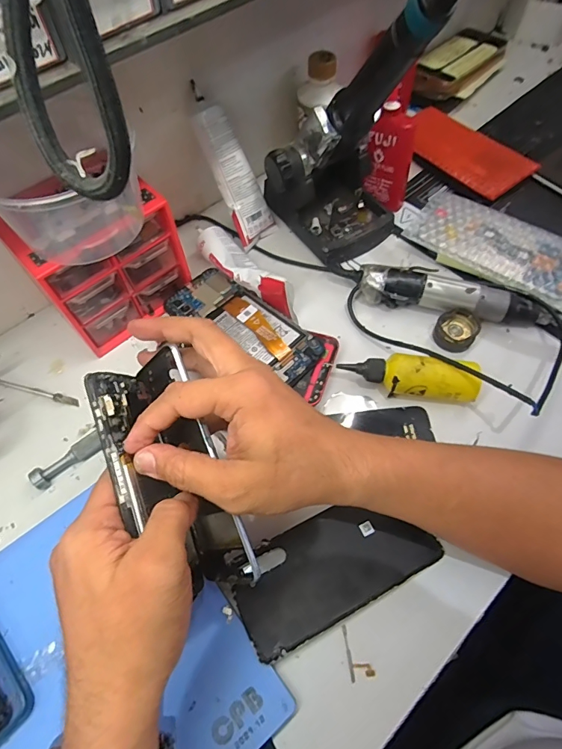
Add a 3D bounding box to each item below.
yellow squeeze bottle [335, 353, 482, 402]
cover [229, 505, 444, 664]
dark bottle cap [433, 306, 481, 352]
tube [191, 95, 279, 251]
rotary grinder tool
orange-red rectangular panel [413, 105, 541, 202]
[{"bbox_3d":[0.113,0.004,0.375,0.114,0.042,0.030,6,62,5],"label":"yellow squeeze bottle"},{"bbox_3d":[0.037,0.144,0.319,0.144,0.006,0.070,-25,64,-11],"label":"cover"},{"bbox_3d":[0.173,-0.044,0.413,0.040,0.022,0.037,-35,66,-16],"label":"dark bottle cap"},{"bbox_3d":[-0.048,-0.213,0.452,0.048,0.146,0.025,-38,34,-17],"label":"tube"},{"bbox_3d":[0.173,-0.078,0.426,0.183,0.036,0.033,11,63,8],"label":"rotary grinder tool"},{"bbox_3d":[0.229,-0.295,0.546,0.094,0.015,0.193,-31,62,-19],"label":"orange-red rectangular panel"}]

